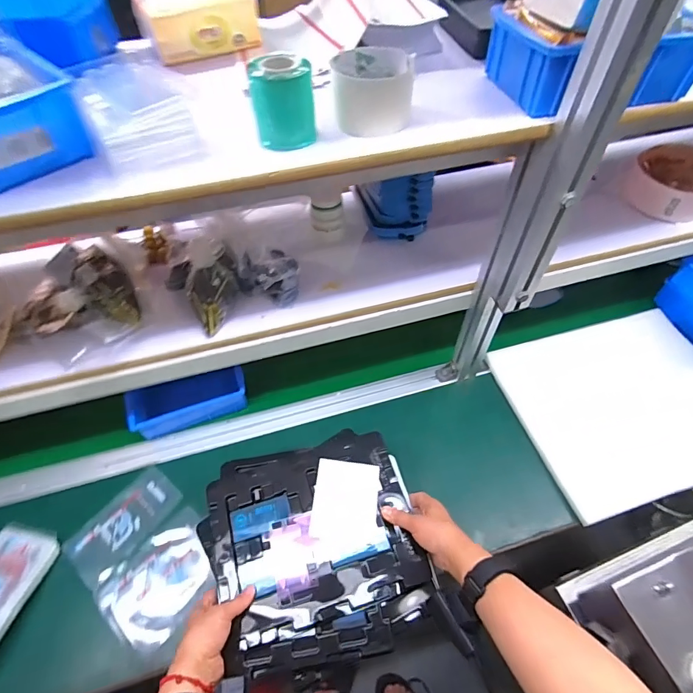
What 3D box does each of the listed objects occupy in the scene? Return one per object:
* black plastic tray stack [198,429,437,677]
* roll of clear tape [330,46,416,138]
[{"bbox_3d":[-0.044,0.273,0.586,0.285,0.035,0.276,-14,56,-9],"label":"black plastic tray stack"},{"bbox_3d":[0.026,-0.258,0.421,0.081,0.053,0.070,0,55,0],"label":"roll of clear tape"}]

